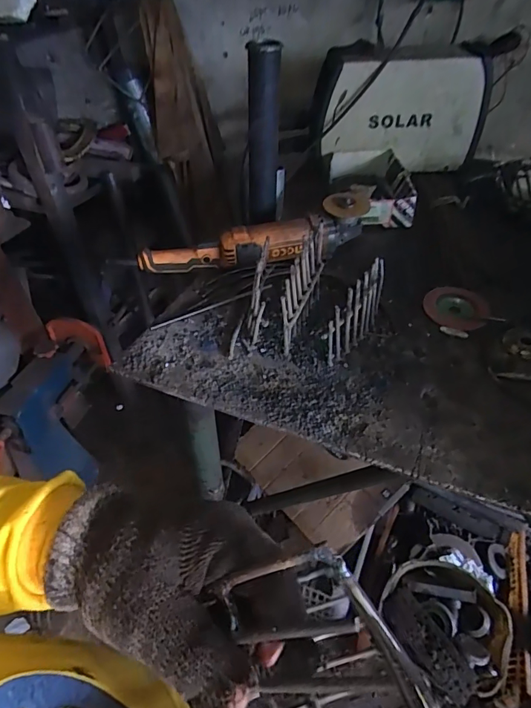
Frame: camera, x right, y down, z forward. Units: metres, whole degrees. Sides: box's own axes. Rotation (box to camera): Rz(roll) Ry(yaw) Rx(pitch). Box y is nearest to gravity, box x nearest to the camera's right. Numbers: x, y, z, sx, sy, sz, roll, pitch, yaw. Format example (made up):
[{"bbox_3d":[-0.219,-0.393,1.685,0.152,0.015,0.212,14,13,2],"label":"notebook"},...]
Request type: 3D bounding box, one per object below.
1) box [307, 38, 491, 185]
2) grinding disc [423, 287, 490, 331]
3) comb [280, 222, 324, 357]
[{"bbox_3d":[0.284,-0.520,0.962,0.350,0.218,0.125,0,44,5],"label":"box"},{"bbox_3d":[0.288,-0.071,0.679,0.091,0.010,0.089,12,46,17],"label":"grinding disc"},{"bbox_3d":[0.051,-0.099,0.610,0.016,0.089,0.177,13,60,17],"label":"comb"}]

